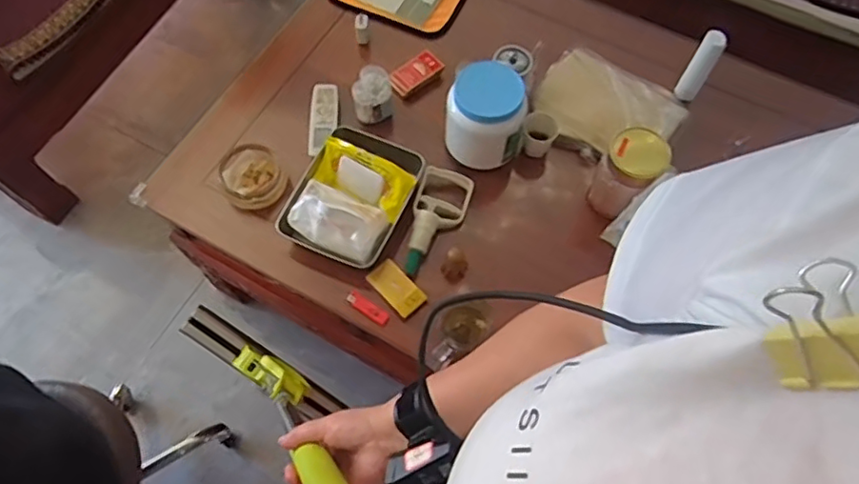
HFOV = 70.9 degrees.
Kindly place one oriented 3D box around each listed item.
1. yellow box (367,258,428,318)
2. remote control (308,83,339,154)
[{"bbox_3d":[-0.056,0.078,1.046,0.054,0.020,0.105,-41,71,-15],"label":"yellow box"},{"bbox_3d":[-0.206,-0.239,1.168,0.057,0.022,0.153,-2,66,0],"label":"remote control"}]

